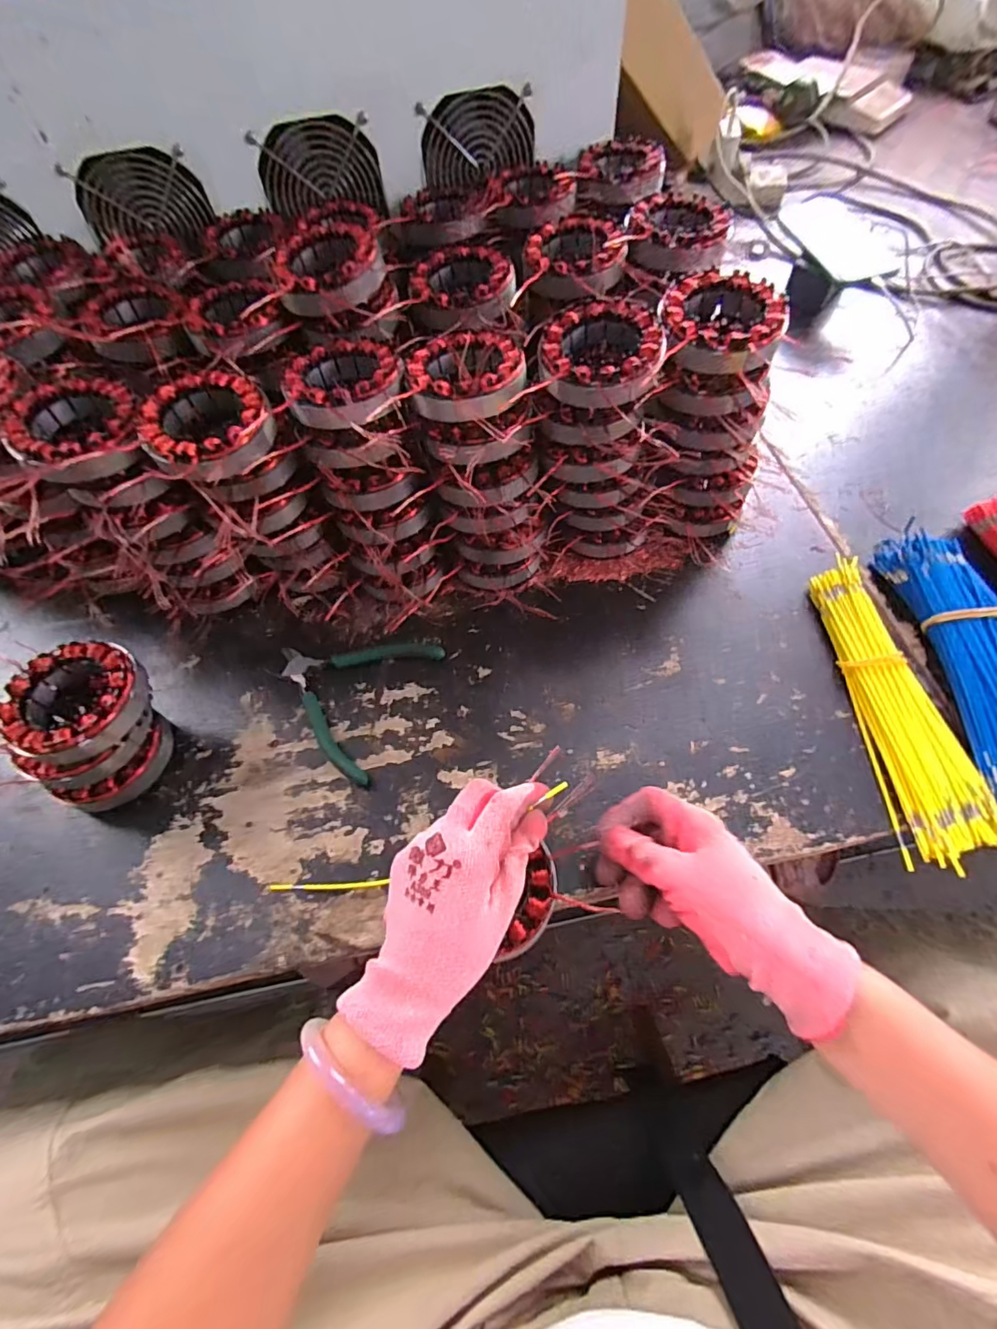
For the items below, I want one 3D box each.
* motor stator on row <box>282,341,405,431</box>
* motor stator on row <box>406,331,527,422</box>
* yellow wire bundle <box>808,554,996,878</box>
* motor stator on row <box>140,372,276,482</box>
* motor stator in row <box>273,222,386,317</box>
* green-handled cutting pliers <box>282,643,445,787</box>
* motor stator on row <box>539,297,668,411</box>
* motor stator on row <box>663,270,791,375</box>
[{"bbox_3d":[-0.115,-0.208,0.387,0.085,0.026,0.081,-1,62,2],"label":"motor stator on row"},{"bbox_3d":[-0.023,-0.212,0.382,0.083,0.023,0.098,-11,62,-3],"label":"motor stator on row"},{"bbox_3d":[0.312,0.026,0.411,0.067,0.022,0.246,-2,62,2],"label":"yellow wire bundle"},{"bbox_3d":[-0.207,-0.170,0.374,0.084,0.027,0.086,-1,62,2],"label":"motor stator on row"},{"bbox_3d":[-0.134,-0.314,0.419,0.085,0.035,0.091,-18,62,-6],"label":"motor stator in row"},{"bbox_3d":[-0.135,0.016,0.450,0.131,0.011,0.134,22,65,14],"label":"green-handled cutting pliers"},{"bbox_3d":[0.075,-0.223,0.383,0.084,0.034,0.091,11,63,9],"label":"motor stator on row"},{"bbox_3d":[0.161,-0.242,0.381,0.082,0.032,0.095,23,65,14],"label":"motor stator on row"}]

